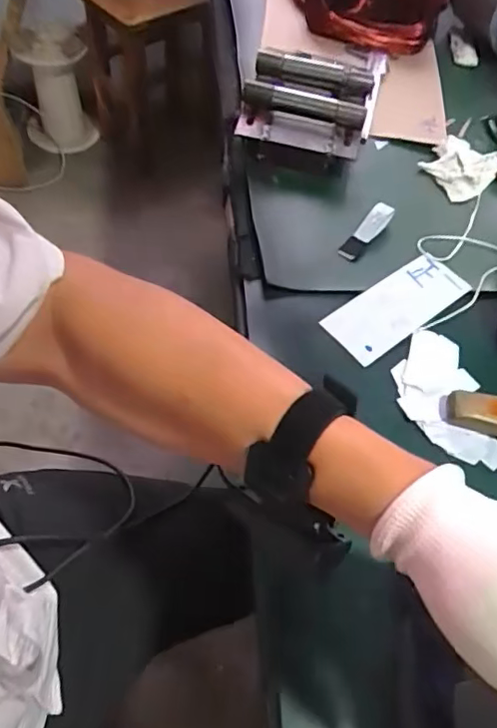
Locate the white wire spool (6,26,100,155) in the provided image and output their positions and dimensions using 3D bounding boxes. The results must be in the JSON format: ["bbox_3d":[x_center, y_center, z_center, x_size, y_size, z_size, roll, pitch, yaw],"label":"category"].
[{"bbox_3d":[-0.563,-0.786,1.657,0.200,0.308,0.187,3,56,-5],"label":"white wire spool"}]

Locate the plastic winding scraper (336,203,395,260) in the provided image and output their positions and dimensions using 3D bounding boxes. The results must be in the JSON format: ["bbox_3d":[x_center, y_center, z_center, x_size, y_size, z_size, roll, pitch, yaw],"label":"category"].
[{"bbox_3d":[0.118,-0.133,0.566,0.020,0.017,0.078,34,58,15],"label":"plastic winding scraper"}]

